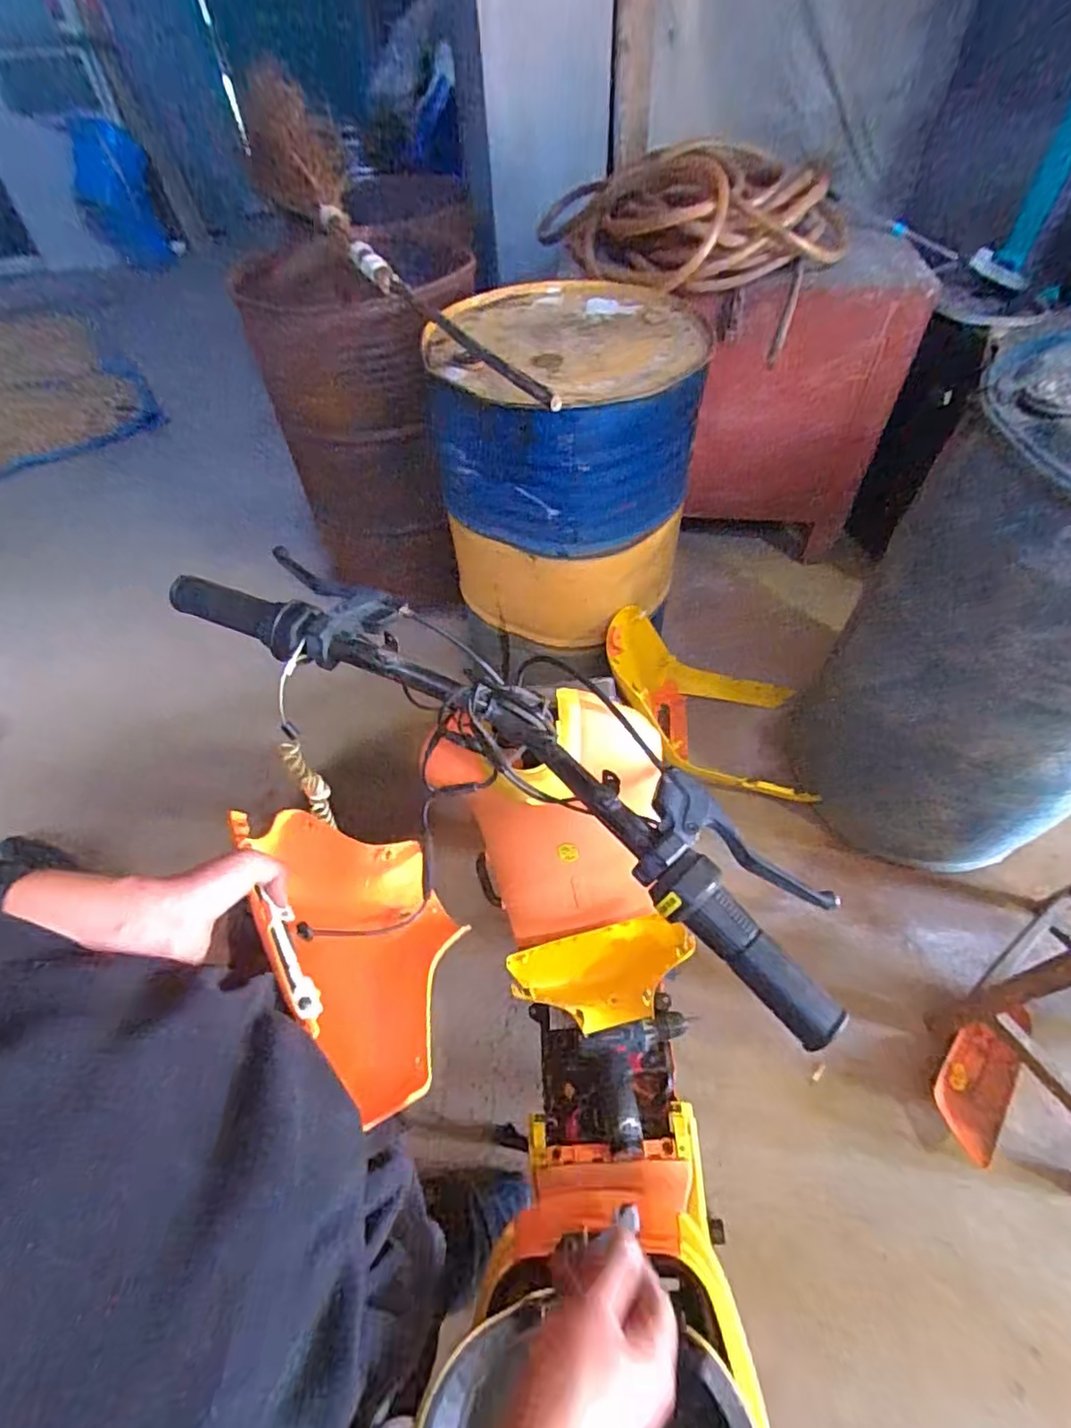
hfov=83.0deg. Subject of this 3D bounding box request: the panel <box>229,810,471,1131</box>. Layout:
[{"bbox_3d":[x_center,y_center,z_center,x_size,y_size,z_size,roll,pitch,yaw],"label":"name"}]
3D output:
[{"bbox_3d":[-0.159,0.167,0.528,0.145,0.133,0.273,-30,58,-17],"label":"panel"}]

